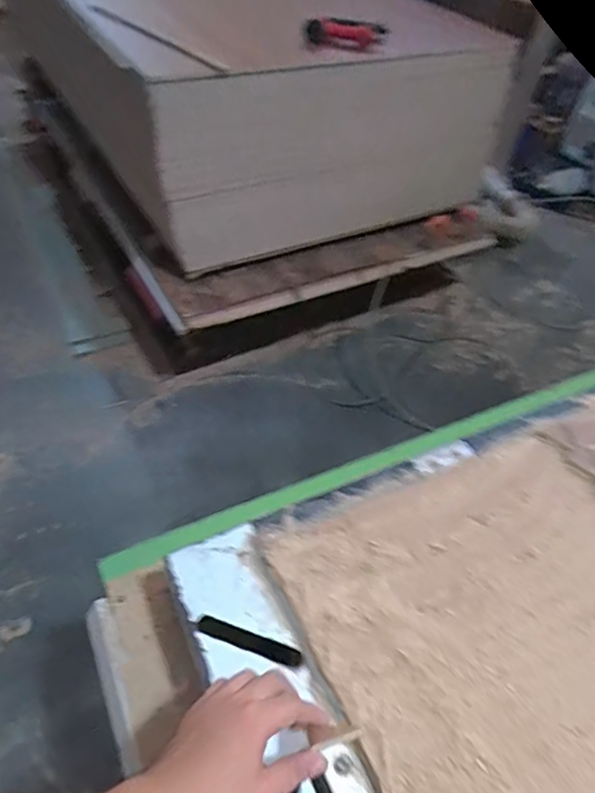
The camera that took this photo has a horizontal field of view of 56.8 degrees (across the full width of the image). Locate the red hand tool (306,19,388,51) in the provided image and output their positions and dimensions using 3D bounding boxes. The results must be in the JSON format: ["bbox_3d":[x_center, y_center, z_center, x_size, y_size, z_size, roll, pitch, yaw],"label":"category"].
[{"bbox_3d":[0.146,-1.046,1.588,0.250,0.069,0.054,-14,50,-17],"label":"red hand tool"}]

